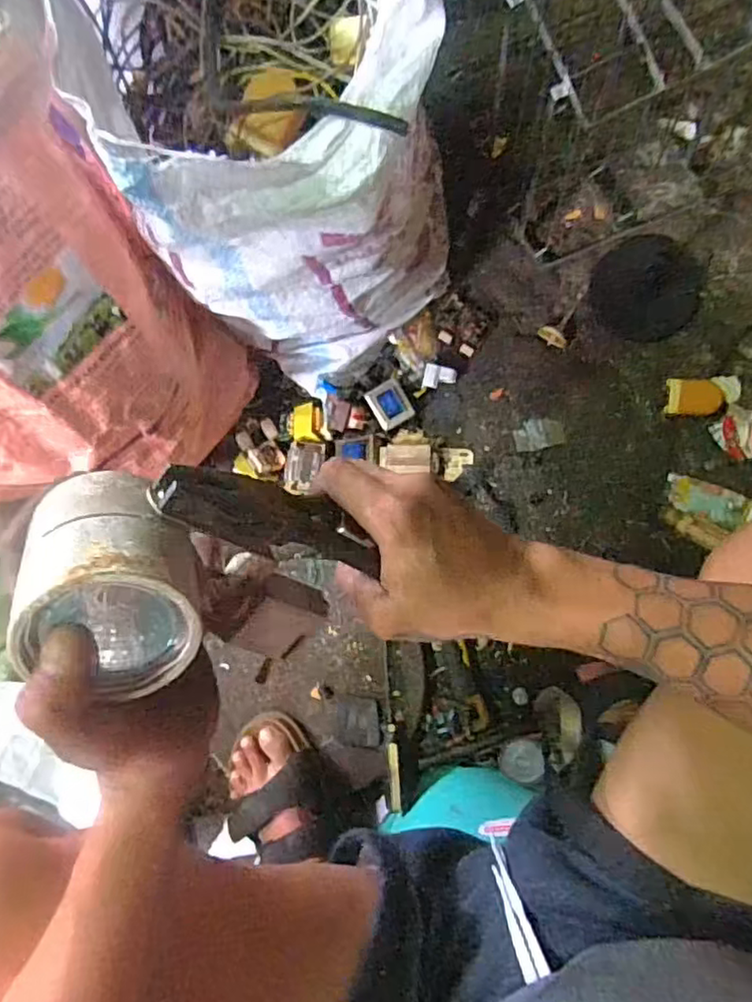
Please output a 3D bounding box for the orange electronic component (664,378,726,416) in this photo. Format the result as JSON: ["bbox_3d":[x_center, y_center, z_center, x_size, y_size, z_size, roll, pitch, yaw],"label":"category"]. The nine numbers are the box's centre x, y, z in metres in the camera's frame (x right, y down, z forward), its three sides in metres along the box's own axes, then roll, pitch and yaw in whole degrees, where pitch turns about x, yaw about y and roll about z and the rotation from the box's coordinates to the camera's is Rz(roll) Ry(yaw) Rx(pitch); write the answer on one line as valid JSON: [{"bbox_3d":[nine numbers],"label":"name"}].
[{"bbox_3d":[0.352,-0.114,0.685,0.060,0.020,0.040,0,82,4],"label":"orange electronic component"}]

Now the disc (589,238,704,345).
[{"bbox_3d":[0.309,-0.243,0.716,0.119,0.021,0.111,0,86,4],"label":"disc"}]

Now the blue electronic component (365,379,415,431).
[{"bbox_3d":[0.017,-0.112,0.728,0.043,0.014,0.051,-29,81,0],"label":"blue electronic component"}]

